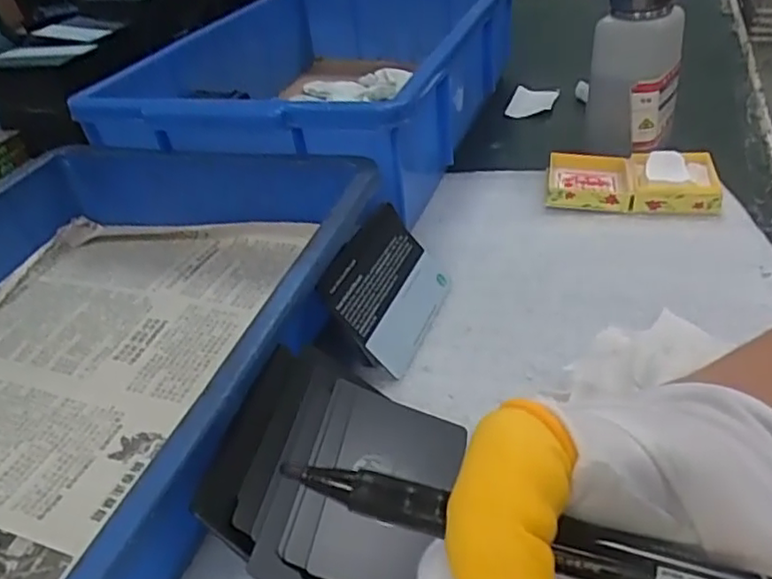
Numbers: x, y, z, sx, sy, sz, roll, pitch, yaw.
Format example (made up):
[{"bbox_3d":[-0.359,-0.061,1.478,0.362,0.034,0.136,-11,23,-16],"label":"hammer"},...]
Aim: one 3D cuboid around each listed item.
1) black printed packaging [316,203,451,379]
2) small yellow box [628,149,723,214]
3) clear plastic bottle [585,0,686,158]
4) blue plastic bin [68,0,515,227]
[{"bbox_3d":[0.003,-0.004,0.342,0.004,0.065,0.085,-30,15,42],"label":"black printed packaging"},{"bbox_3d":[0.196,-0.073,0.429,0.055,0.024,0.053,5,39,14],"label":"small yellow box"},{"bbox_3d":[0.180,-0.156,0.457,0.064,0.124,0.054,10,41,20],"label":"clear plastic bottle"},{"bbox_3d":[-0.039,-0.179,0.542,0.232,0.099,0.364,10,40,19],"label":"blue plastic bin"}]

